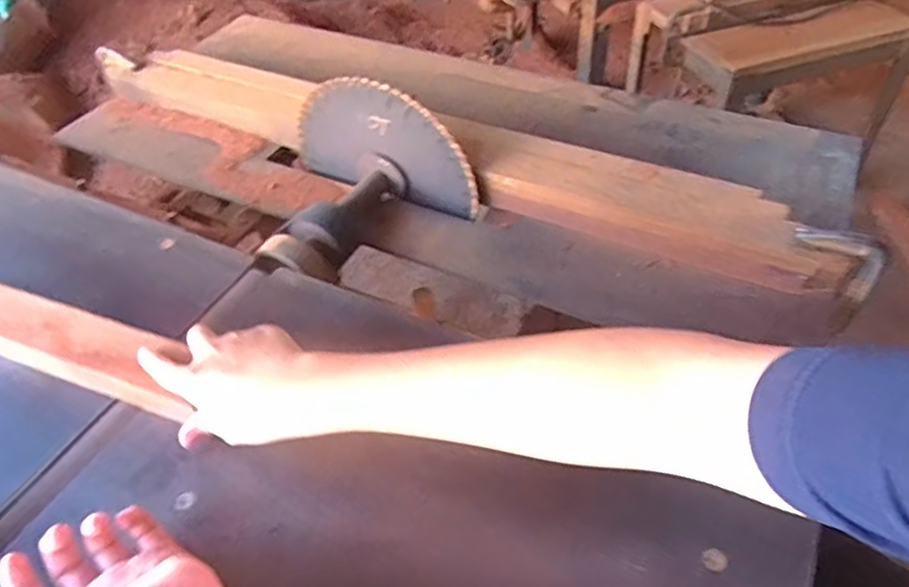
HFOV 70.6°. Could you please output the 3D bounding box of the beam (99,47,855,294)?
[{"bbox_3d":[-0.034,-0.178,0.779,0.958,0.060,0.086,21,51,20],"label":"beam"}]

